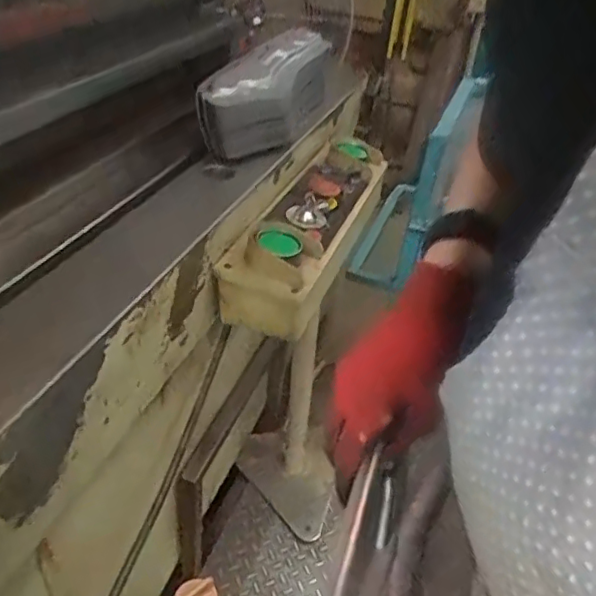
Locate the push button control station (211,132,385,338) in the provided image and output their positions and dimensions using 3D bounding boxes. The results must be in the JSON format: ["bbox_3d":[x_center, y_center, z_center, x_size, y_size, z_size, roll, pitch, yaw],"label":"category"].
[{"bbox_3d":[0.036,-0.158,1.059,0.153,0.098,0.642,16,37,13],"label":"push button control station"}]

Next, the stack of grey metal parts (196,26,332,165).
[{"bbox_3d":[-0.048,-0.389,1.093,0.129,0.129,0.454,14,37,11],"label":"stack of grey metal parts"}]

